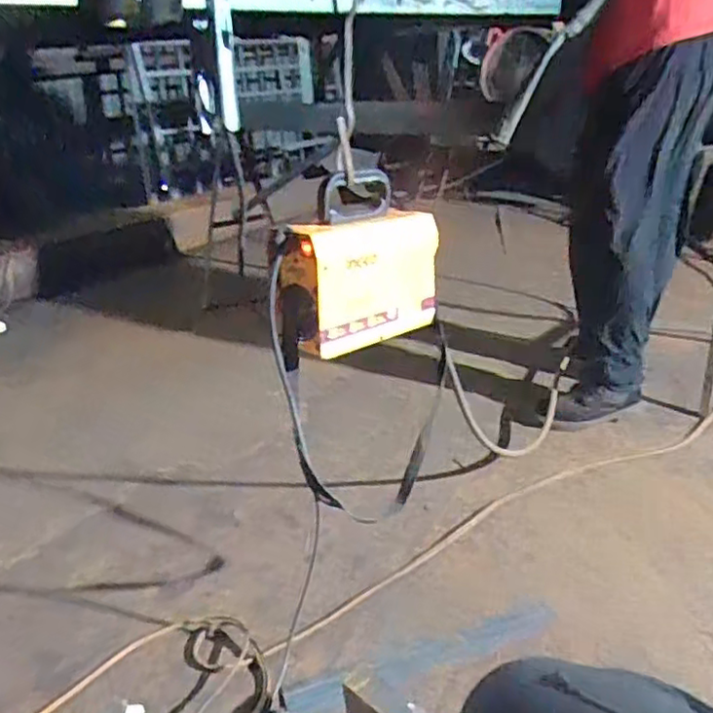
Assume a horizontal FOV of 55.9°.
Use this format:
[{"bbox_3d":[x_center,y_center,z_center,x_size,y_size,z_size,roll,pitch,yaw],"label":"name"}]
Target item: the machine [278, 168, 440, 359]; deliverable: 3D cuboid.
[{"bbox_3d":[0.011,-0.141,0.990,0.262,0.232,0.088,-22,31,-38],"label":"machine"}]

